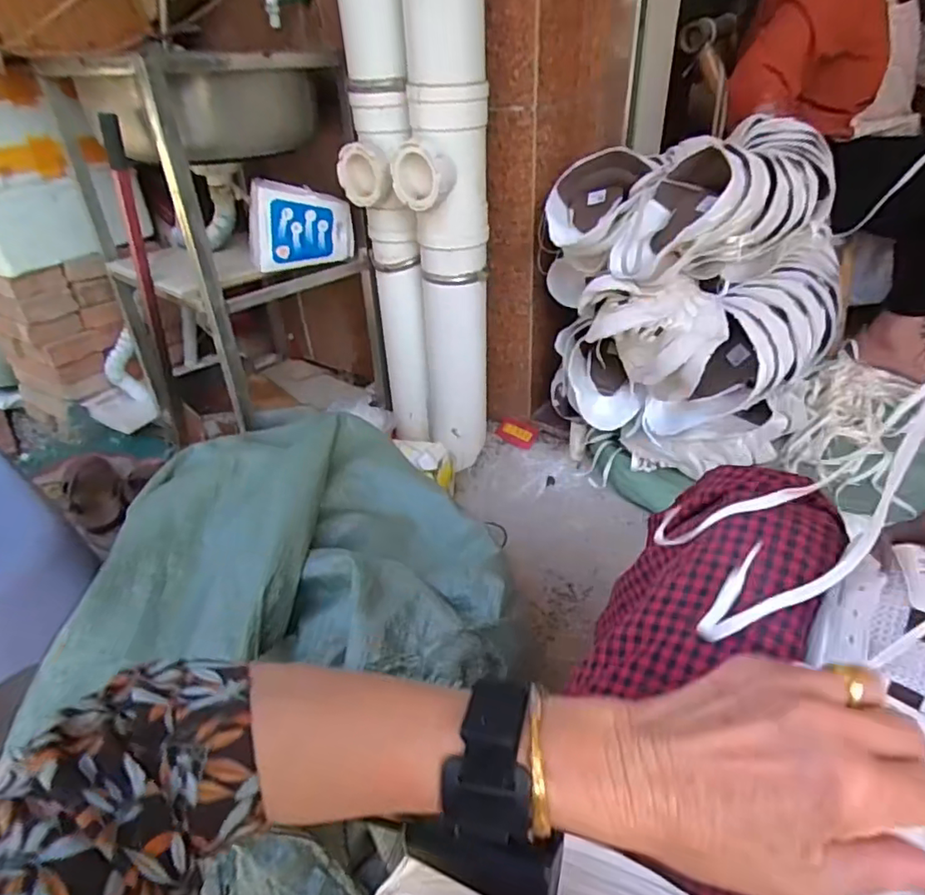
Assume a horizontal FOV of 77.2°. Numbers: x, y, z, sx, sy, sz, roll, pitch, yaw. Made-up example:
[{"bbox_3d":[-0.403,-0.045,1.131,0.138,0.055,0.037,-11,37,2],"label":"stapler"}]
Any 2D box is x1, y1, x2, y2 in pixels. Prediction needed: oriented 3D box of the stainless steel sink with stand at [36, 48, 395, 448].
[{"bbox_3d":[-0.436,-0.384,1.108,0.423,0.616,0.448,-27,43,-28],"label":"stainless steel sink with stand"}]

